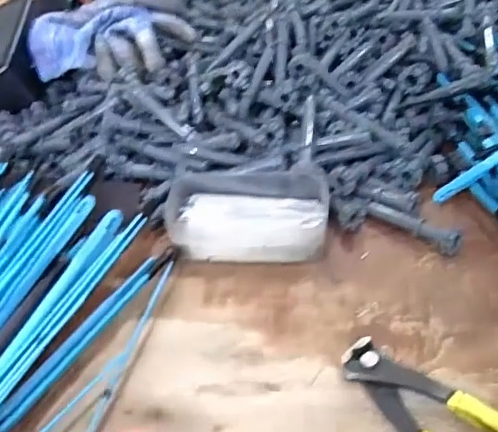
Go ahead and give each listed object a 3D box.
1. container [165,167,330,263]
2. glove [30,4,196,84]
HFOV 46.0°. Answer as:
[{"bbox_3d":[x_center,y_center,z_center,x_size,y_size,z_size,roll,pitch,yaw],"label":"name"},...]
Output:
[{"bbox_3d":[-0.001,-0.003,0.442,0.118,0.031,0.071,-2,41,6],"label":"container"},{"bbox_3d":[-0.130,-0.165,0.564,0.133,0.063,0.086,0,41,7],"label":"glove"}]

